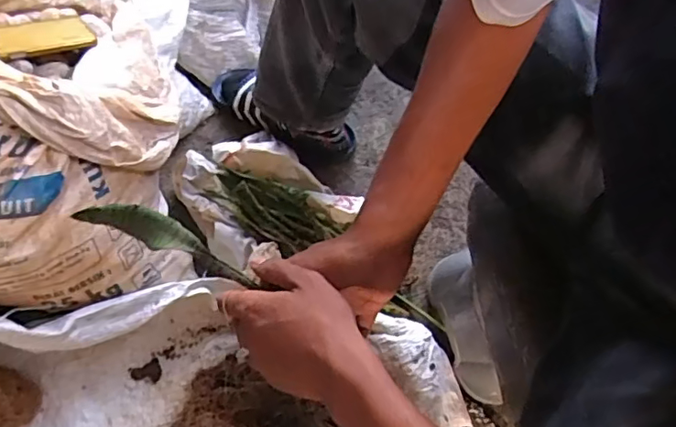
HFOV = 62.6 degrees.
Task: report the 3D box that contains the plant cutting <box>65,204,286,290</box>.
[{"bbox_3d":[-0.160,0.021,0.515,0.208,0.017,0.035,18,60,27],"label":"plant cutting"}]

